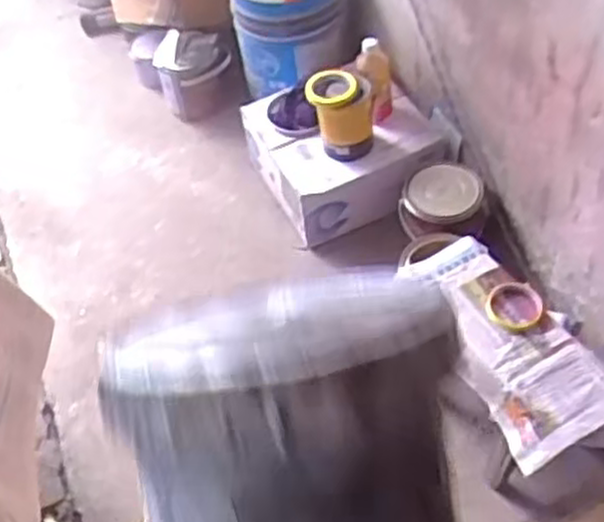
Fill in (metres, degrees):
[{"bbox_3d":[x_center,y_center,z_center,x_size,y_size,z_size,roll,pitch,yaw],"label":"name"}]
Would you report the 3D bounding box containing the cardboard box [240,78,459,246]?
[{"bbox_3d":[0.100,-0.239,1.797,0.363,0.193,0.357,-21,51,-13],"label":"cardboard box"}]

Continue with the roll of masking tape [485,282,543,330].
[{"bbox_3d":[0.340,0.070,1.280,0.090,0.028,0.084,13,52,15],"label":"roll of masking tape"}]

